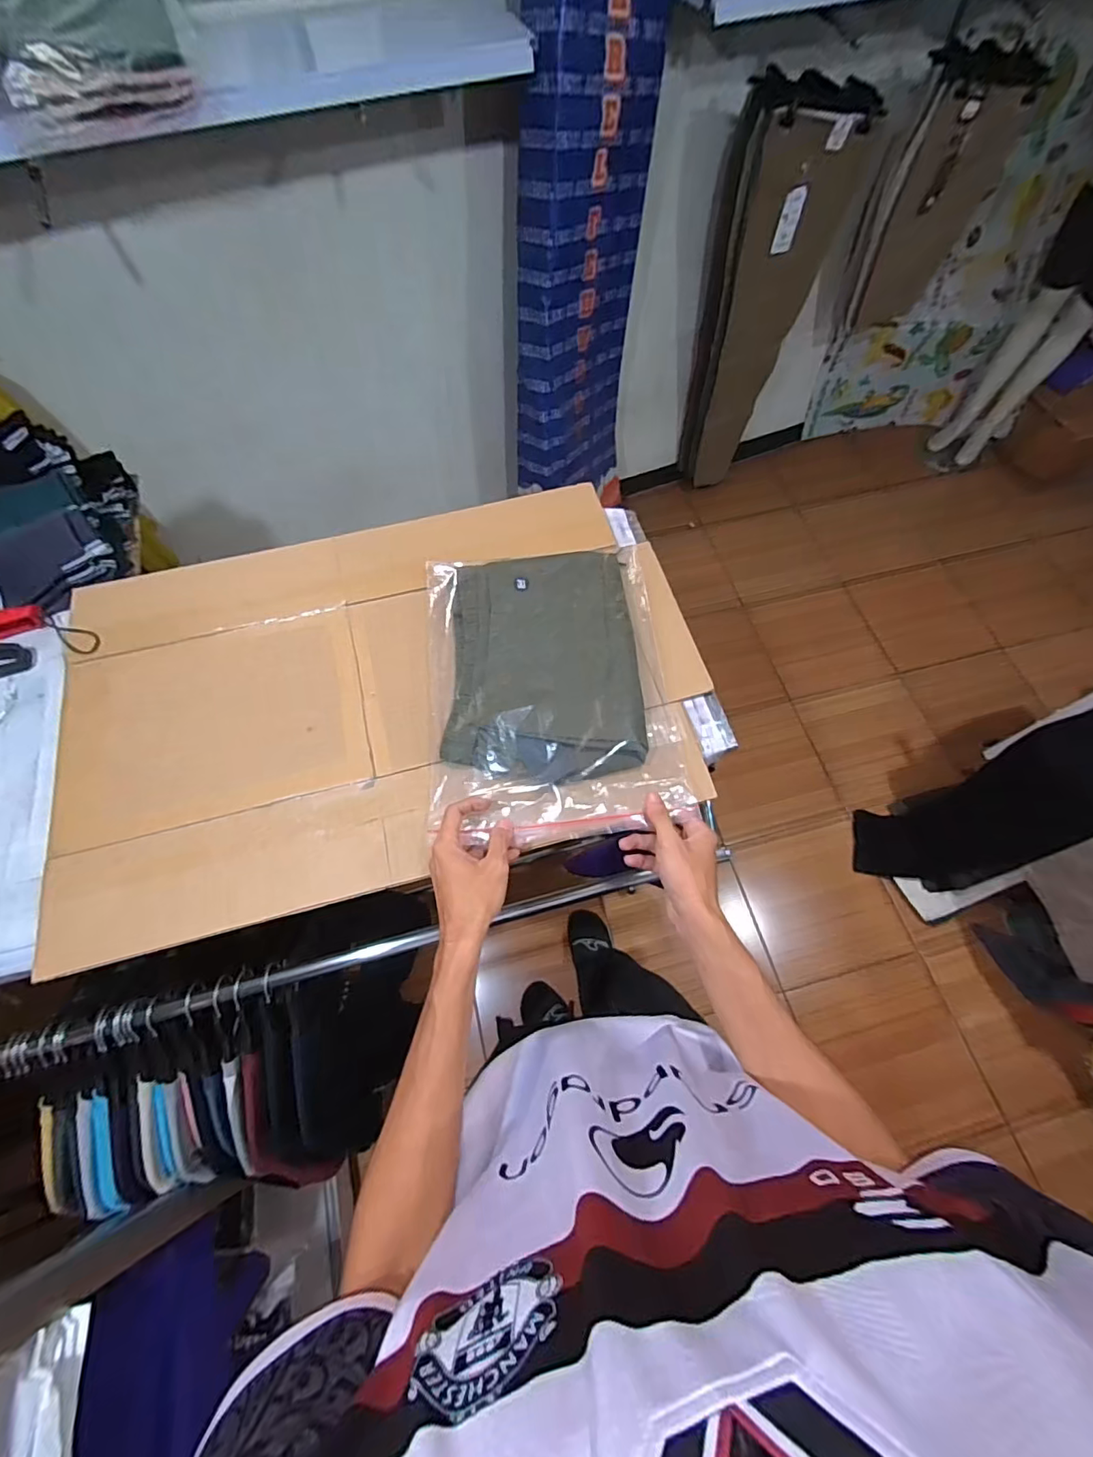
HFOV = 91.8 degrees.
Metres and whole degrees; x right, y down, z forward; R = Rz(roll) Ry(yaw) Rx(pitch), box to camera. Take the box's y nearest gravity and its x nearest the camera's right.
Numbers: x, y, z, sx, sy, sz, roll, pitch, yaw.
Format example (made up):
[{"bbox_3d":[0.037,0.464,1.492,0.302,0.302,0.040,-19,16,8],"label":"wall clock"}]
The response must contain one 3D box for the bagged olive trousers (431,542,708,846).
[{"bbox_3d":[0.005,-0.056,0.645,0.289,0.043,0.371,-4,65,-3],"label":"bagged olive trousers"}]

